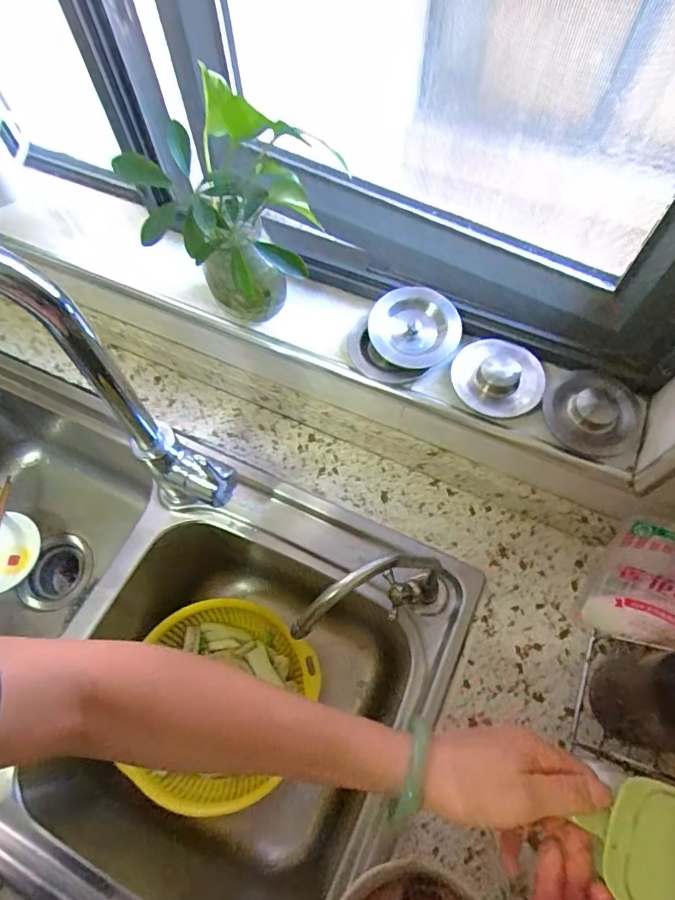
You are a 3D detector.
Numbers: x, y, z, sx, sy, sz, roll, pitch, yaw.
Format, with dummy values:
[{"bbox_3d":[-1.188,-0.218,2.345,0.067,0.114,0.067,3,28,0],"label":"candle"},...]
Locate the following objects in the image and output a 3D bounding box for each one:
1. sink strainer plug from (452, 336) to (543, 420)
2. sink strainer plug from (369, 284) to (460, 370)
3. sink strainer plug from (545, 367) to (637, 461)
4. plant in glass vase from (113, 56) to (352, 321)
[{"bbox_3d":[0.149,-0.069,0.465,0.075,0.026,0.084,-3,64,0],"label":"sink strainer plug"},{"bbox_3d":[0.072,-0.118,0.477,0.083,0.023,0.075,6,92,21],"label":"sink strainer plug"},{"bbox_3d":[0.227,-0.035,0.447,0.064,0.033,0.077,-38,69,-16],"label":"sink strainer plug"},{"bbox_3d":[-0.112,-0.230,0.464,0.146,0.175,0.212,-31,67,-13],"label":"plant in glass vase"}]

